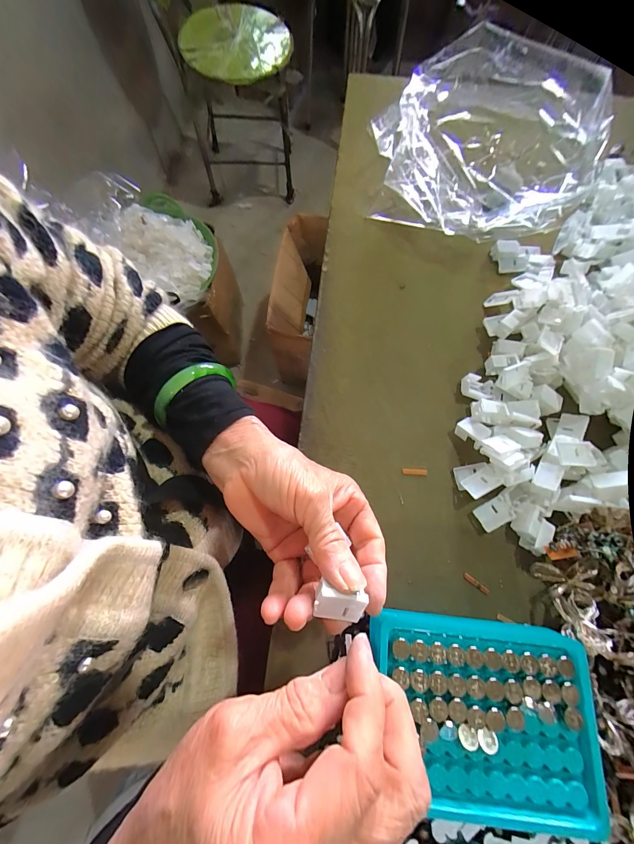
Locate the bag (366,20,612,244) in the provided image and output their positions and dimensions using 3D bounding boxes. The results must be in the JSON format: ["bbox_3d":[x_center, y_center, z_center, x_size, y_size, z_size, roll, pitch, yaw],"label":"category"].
[{"bbox_3d":[0.178,-0.308,0.333,0.214,0.095,0.194,21,74,6],"label":"bag"}]

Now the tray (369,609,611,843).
[{"bbox_3d":[0.102,0.182,0.189,0.133,0.021,0.096,5,73,2],"label":"tray"}]

